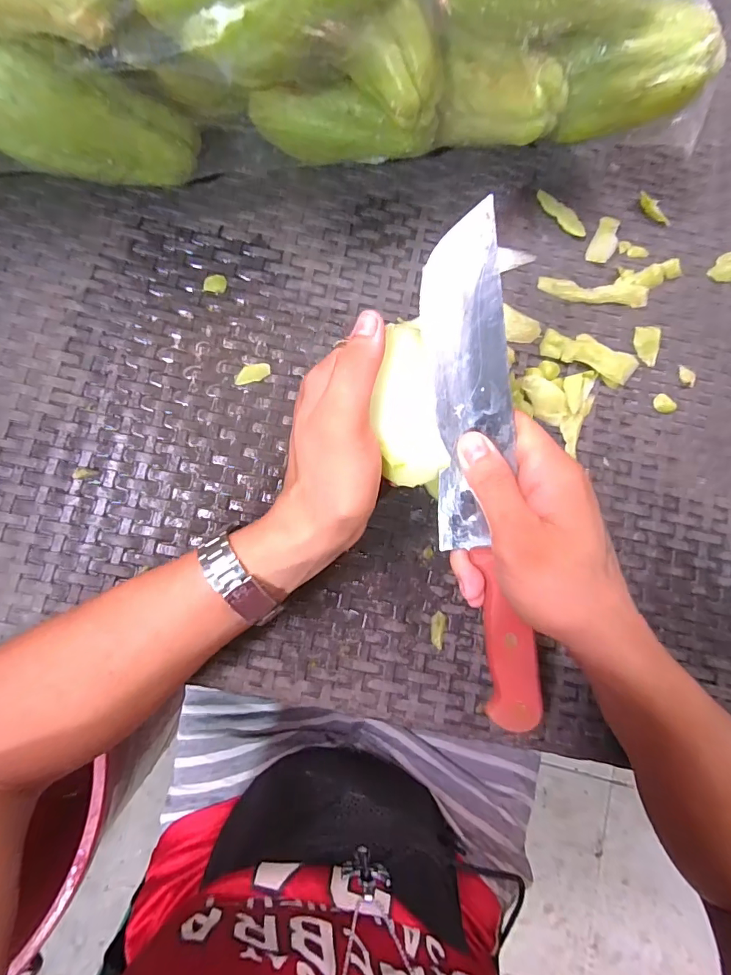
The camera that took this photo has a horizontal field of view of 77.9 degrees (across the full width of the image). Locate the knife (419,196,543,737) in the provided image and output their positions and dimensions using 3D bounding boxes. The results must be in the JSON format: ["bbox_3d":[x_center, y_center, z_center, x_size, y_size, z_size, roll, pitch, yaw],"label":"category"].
[{"bbox_3d":[0.065,-0.001,0.257,0.042,0.020,0.284,-8,95,-6],"label":"knife"}]

